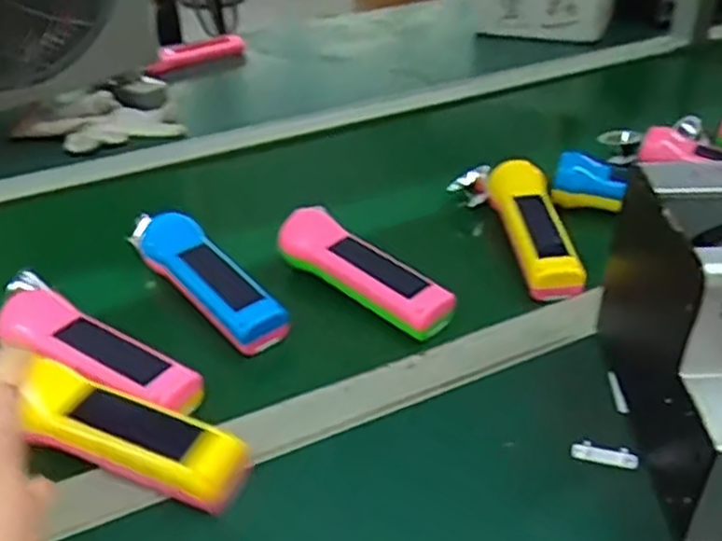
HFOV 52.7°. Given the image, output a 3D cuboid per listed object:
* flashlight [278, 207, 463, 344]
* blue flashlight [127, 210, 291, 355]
[{"bbox_3d":[-0.001,-0.002,0.596,0.167,0.042,0.041,25,42,33],"label":"flashlight"},{"bbox_3d":[-0.128,0.001,0.593,0.041,0.038,0.184,-28,42,-34],"label":"blue flashlight"}]

